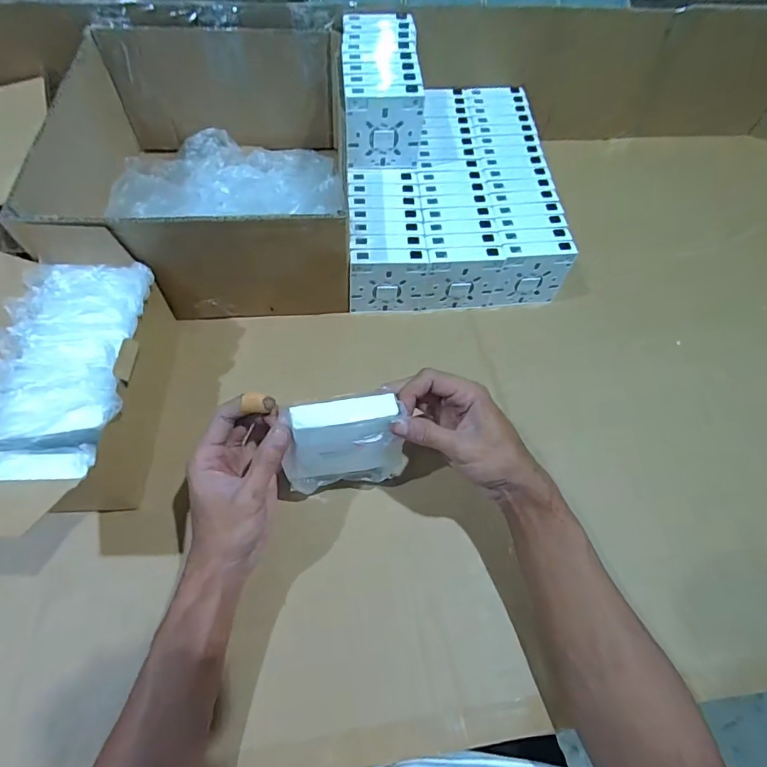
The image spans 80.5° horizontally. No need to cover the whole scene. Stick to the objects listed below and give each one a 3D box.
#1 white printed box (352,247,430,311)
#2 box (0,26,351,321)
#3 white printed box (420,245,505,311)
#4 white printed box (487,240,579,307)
[{"bbox_3d":[0.005,-0.118,0.527,0.085,0.081,0.021,-2,61,-4],"label":"white printed box"},{"bbox_3d":[-0.201,-0.254,0.540,0.296,0.148,0.327,-3,61,-4],"label":"box"},{"bbox_3d":[0.090,-0.123,0.537,0.086,0.083,0.020,-7,61,-6],"label":"white printed box"},{"bbox_3d":[0.175,-0.131,0.548,0.086,0.086,0.022,-4,61,-5],"label":"white printed box"}]

